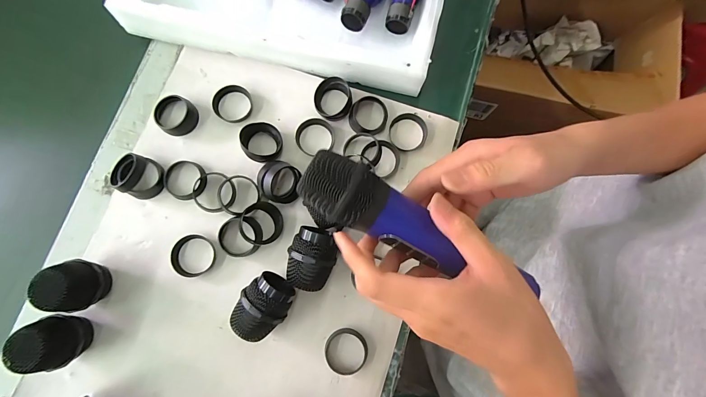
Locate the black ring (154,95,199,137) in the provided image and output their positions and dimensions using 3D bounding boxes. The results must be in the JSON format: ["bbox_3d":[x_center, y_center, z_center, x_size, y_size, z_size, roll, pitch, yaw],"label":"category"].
[{"bbox_3d":[-0.200,-0.094,0.376,0.041,0.018,0.043,0,78,0],"label":"black ring"}]

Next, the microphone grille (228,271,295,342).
[{"bbox_3d":[-0.089,0.107,0.326,0.045,0.047,0.063,42,81,8],"label":"microphone grille"}]

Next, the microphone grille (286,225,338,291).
[{"bbox_3d":[-0.040,0.062,0.336,0.044,0.046,0.058,13,78,3],"label":"microphone grille"}]

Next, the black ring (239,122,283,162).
[{"bbox_3d":[-0.101,-0.062,0.368,0.041,0.023,0.046,-16,79,-3],"label":"black ring"}]

